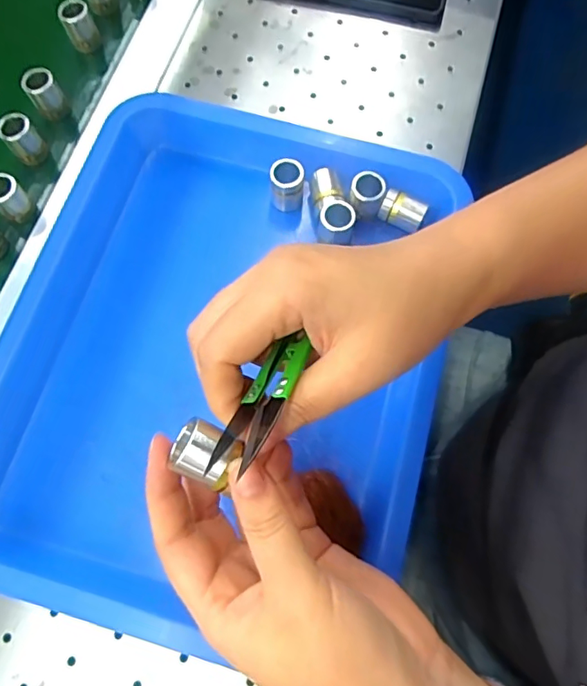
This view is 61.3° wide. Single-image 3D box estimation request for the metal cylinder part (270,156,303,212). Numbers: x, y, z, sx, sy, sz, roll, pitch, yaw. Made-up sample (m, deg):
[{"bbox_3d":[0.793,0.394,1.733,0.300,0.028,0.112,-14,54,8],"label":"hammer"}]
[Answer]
[{"bbox_3d":[-0.005,-0.109,0.345,0.023,0.033,0.022,0,72,0],"label":"metal cylinder part"}]

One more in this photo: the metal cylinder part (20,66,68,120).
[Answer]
[{"bbox_3d":[-0.189,-0.189,0.383,0.022,0.041,0.018,-27,74,-9],"label":"metal cylinder part"}]

